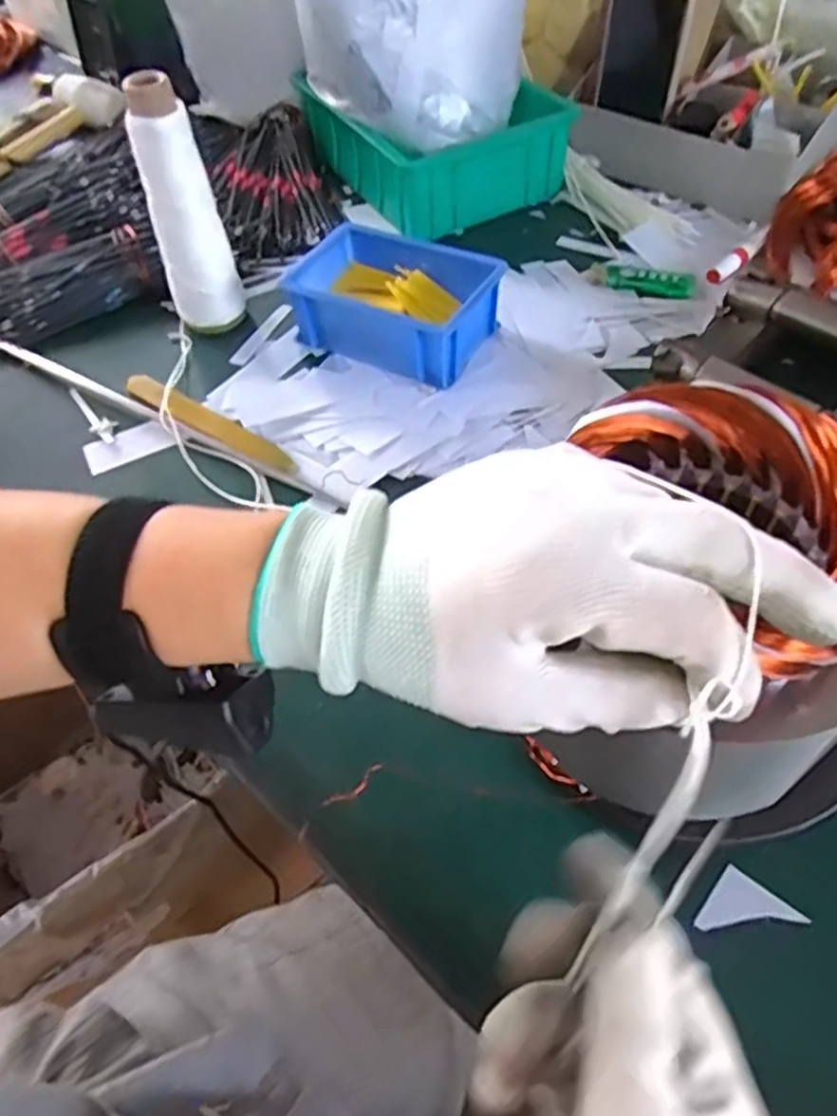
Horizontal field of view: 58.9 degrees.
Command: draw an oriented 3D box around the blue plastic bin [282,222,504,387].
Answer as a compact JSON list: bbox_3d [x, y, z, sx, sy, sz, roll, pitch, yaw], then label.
[{"bbox_3d":[-0.018,-0.195,0.565,0.150,0.059,0.112,21,59,17],"label":"blue plastic bin"}]

